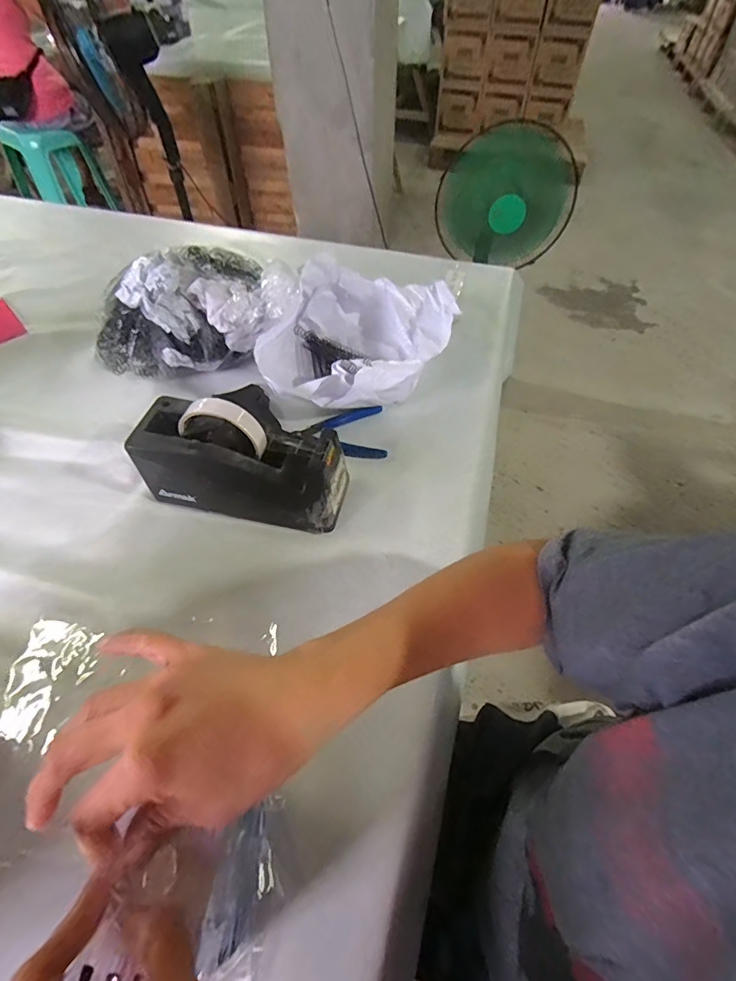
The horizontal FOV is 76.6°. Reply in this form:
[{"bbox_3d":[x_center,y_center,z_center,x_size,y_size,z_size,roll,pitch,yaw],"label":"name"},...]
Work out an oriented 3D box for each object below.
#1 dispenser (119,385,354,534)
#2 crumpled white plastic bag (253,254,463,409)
[{"bbox_3d":[-0.126,-0.034,0.470,0.205,0.113,0.079,10,53,6],"label":"dispenser"},{"bbox_3d":[-0.006,-0.194,0.613,0.214,0.099,0.280,11,53,7],"label":"crumpled white plastic bag"}]

